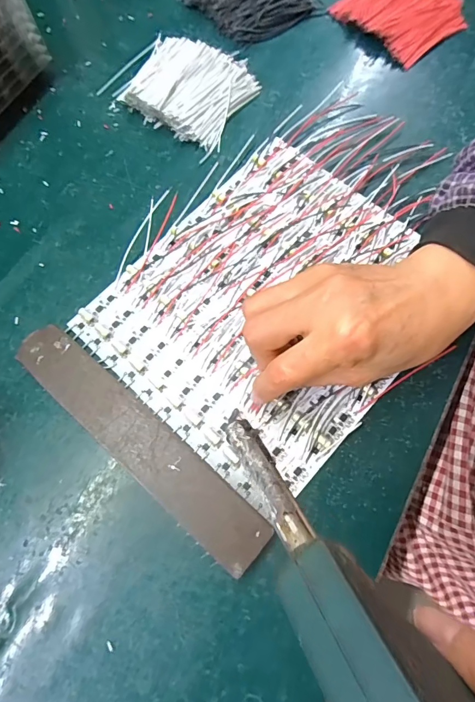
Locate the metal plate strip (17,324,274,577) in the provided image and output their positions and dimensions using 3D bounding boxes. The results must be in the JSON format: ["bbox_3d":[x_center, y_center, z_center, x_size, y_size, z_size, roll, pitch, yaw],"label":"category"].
[{"bbox_3d":[-0.064,0.055,0.262,0.197,0.018,0.036,40,76,13],"label":"metal plate strip"}]

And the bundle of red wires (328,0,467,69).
[{"bbox_3d":[0.154,-0.323,0.386,0.084,0.015,0.102,-39,75,-11],"label":"bundle of red wires"}]

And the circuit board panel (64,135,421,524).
[{"bbox_3d":[0.025,-0.037,0.297,0.195,0.008,0.230,40,77,14],"label":"circuit board panel"}]

